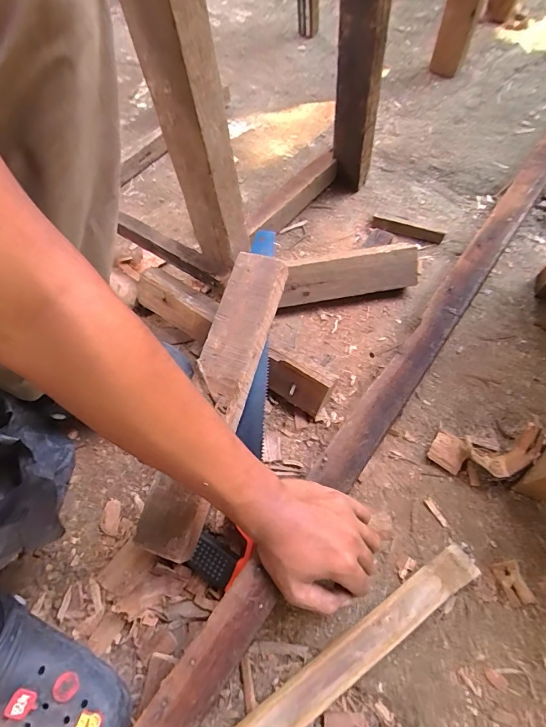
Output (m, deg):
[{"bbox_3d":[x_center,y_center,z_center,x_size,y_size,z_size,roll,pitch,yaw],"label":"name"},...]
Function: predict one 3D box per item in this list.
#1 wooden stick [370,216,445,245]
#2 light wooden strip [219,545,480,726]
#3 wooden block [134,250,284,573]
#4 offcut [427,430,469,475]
[{"bbox_3d":[0.215,-0.214,0.624,0.112,0.020,0.014,18,64,13],"label":"wooden stick"},{"bbox_3d":[0.024,0.310,0.359,0.419,0.016,0.040,-33,64,-13],"label":"light wooden strip"},{"bbox_3d":[-0.064,0.035,0.444,0.064,0.030,0.344,15,76,12],"label":"wooden block"},{"bbox_3d":[0.208,0.105,0.459,0.039,0.012,0.041,31,68,19],"label":"offcut"}]

